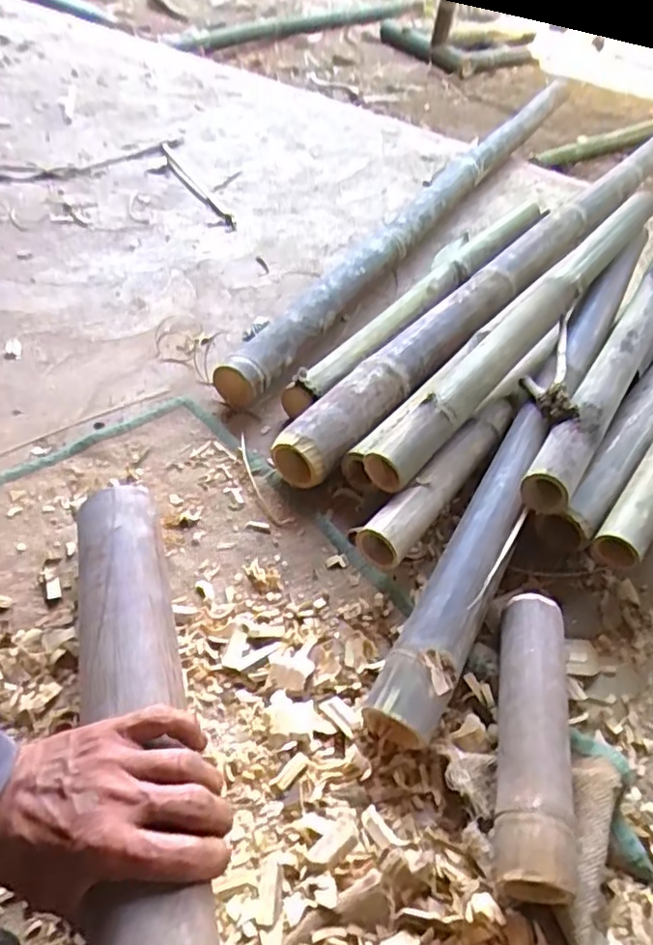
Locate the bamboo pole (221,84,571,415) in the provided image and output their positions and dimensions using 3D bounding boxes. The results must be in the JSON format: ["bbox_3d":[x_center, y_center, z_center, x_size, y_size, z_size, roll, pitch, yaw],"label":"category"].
[{"bbox_3d":[0.236,-0.519,1.200,0.071,0.058,1.401,26,49,17],"label":"bamboo pole"}]

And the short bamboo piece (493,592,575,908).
[{"bbox_3d":[0.159,0.198,0.506,0.052,0.059,0.228,13,47,6],"label":"short bamboo piece"}]

